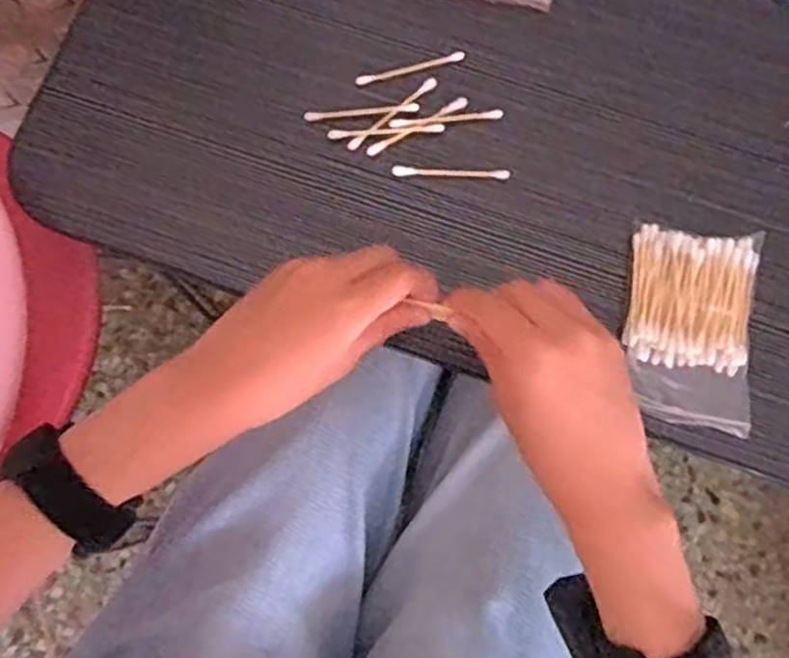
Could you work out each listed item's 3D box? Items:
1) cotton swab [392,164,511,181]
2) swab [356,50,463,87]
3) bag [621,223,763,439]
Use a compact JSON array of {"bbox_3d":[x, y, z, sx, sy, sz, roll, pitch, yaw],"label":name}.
[{"bbox_3d":[0.035,-0.095,0.466,0.070,0.004,0.007,2,78,-1],"label":"cotton swab"},{"bbox_3d":[0.010,-0.163,0.478,0.069,0.004,0.008,-15,78,-4],"label":"swab"},{"bbox_3d":[0.170,-0.001,0.441,0.071,0.021,0.113,10,78,1],"label":"bag"}]

